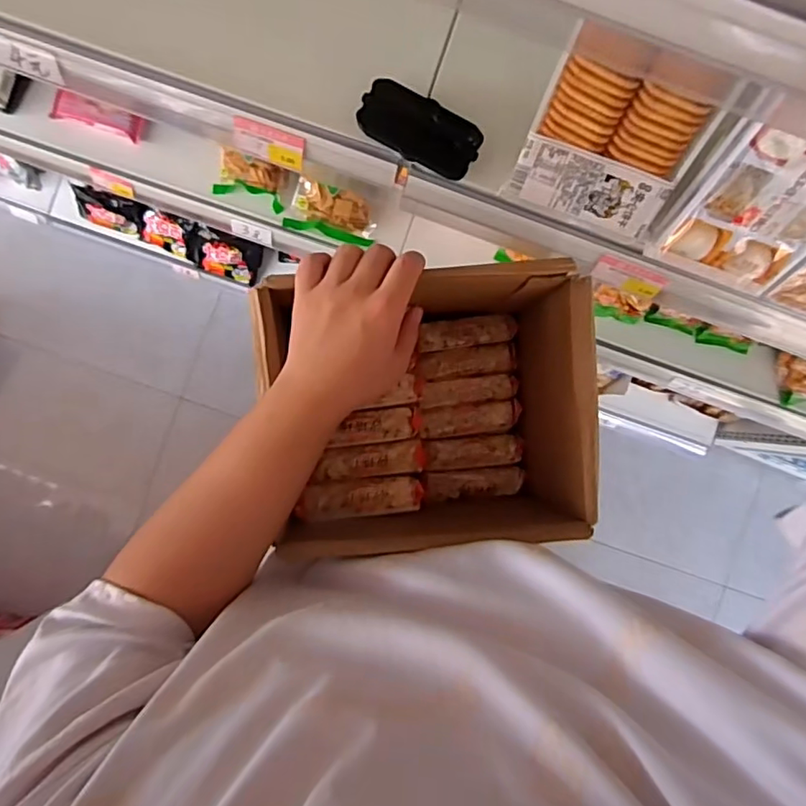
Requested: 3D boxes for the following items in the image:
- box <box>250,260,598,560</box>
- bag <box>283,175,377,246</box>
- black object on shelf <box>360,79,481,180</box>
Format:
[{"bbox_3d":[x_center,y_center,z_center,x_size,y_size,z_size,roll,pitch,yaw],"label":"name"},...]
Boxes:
[{"bbox_3d":[0.031,0.008,0.554,0.264,0.155,0.234,-4,90,-2],"label":"box"},{"bbox_3d":[-0.116,-0.311,0.905,0.136,0.086,0.025,15,45,-4],"label":"bag"},{"bbox_3d":[0.016,-0.250,0.513,0.109,0.018,0.052,24,89,-2],"label":"black object on shelf"}]

